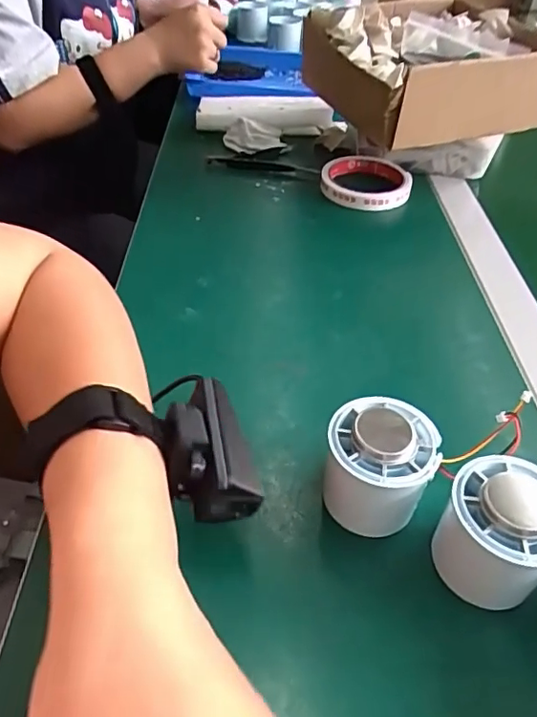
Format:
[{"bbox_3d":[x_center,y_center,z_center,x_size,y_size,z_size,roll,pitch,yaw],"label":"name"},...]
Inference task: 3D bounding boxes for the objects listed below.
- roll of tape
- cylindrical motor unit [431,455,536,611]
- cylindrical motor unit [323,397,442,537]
[{"bbox_3d":[0.103,-0.186,0.579,0.092,0.022,0.092,2,44,-2],"label":"roll of tape"},{"bbox_3d":[0.110,0.082,0.260,0.053,0.059,0.052,2,44,-2],"label":"cylindrical motor unit"},{"bbox_3d":[0.057,0.058,0.286,0.052,0.061,0.050,2,44,-2],"label":"cylindrical motor unit"}]

